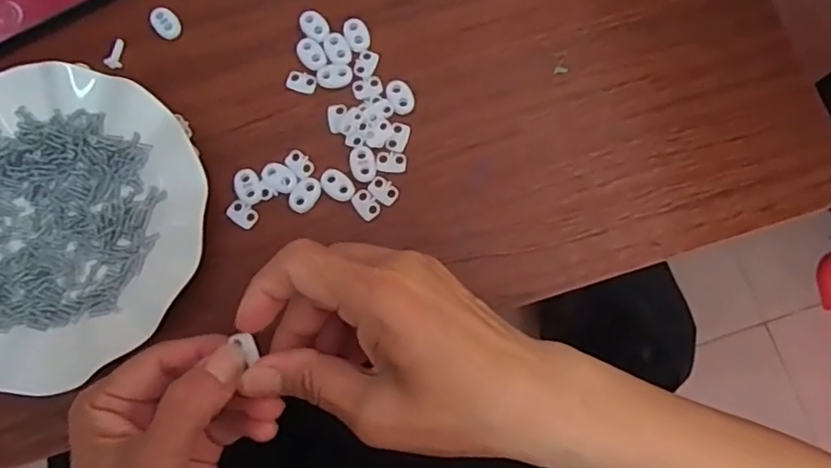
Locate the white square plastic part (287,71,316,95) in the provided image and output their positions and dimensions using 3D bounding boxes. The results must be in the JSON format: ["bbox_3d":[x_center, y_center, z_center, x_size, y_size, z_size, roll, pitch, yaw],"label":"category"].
[{"bbox_3d":[-0.073,-0.097,0.380,0.018,0.004,0.013,18,79,3],"label":"white square plastic part"}]

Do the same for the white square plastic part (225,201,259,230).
[{"bbox_3d":[-0.105,-0.012,0.361,0.017,0.006,0.013,33,80,6],"label":"white square plastic part"}]

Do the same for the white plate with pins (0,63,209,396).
[{"bbox_3d":[-0.215,-0.006,0.346,0.179,0.022,0.179,0,79,0],"label":"white plate with pins"}]

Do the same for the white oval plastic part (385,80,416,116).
[{"bbox_3d":[-0.009,-0.087,0.376,0.016,0.004,0.023,-28,80,-6],"label":"white oval plastic part"}]

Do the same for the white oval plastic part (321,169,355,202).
[{"bbox_3d":[-0.048,-0.030,0.362,0.022,0.004,0.015,41,81,7],"label":"white oval plastic part"}]

